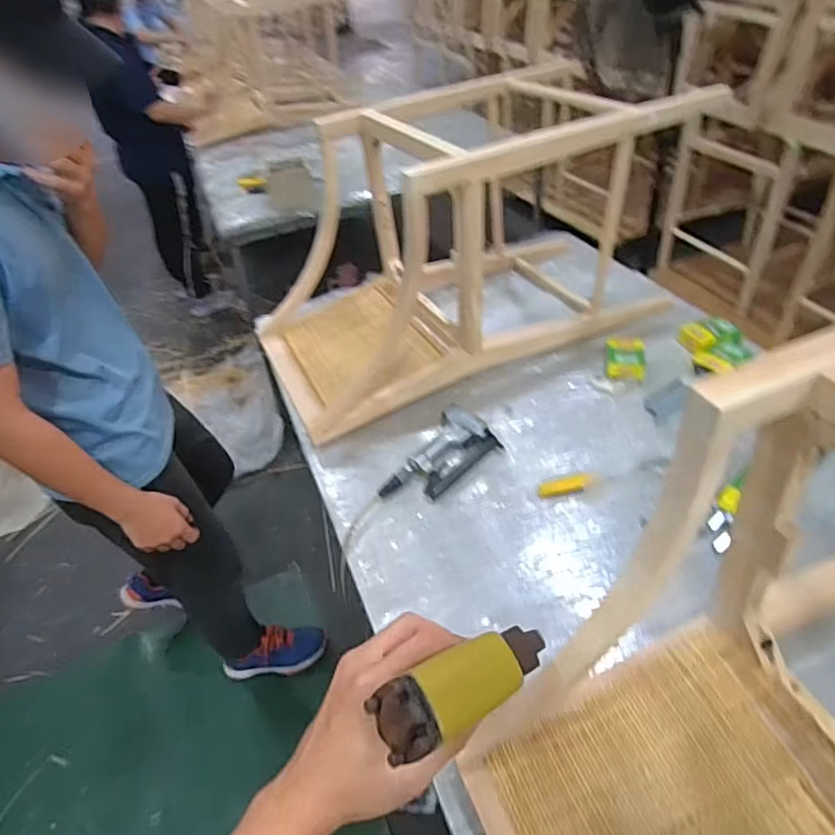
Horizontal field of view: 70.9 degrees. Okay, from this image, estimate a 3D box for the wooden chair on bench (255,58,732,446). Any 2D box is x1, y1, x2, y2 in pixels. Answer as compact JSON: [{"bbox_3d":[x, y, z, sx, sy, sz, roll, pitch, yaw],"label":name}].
[{"bbox_3d":[0.090,-0.430,1.325,0.944,0.458,0.537,-21,43,-15],"label":"wooden chair on bench"}]

